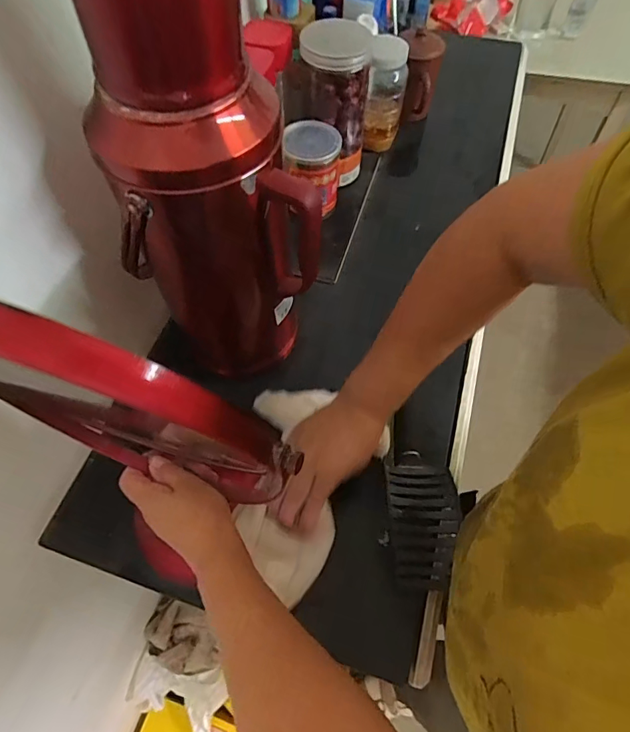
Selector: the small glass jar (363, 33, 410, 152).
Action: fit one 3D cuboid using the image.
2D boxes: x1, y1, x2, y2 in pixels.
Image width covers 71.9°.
[{"bbox_3d":[0.117,-0.450,0.720,0.060,0.167,0.066,8,61,7],"label":"small glass jar"}]

